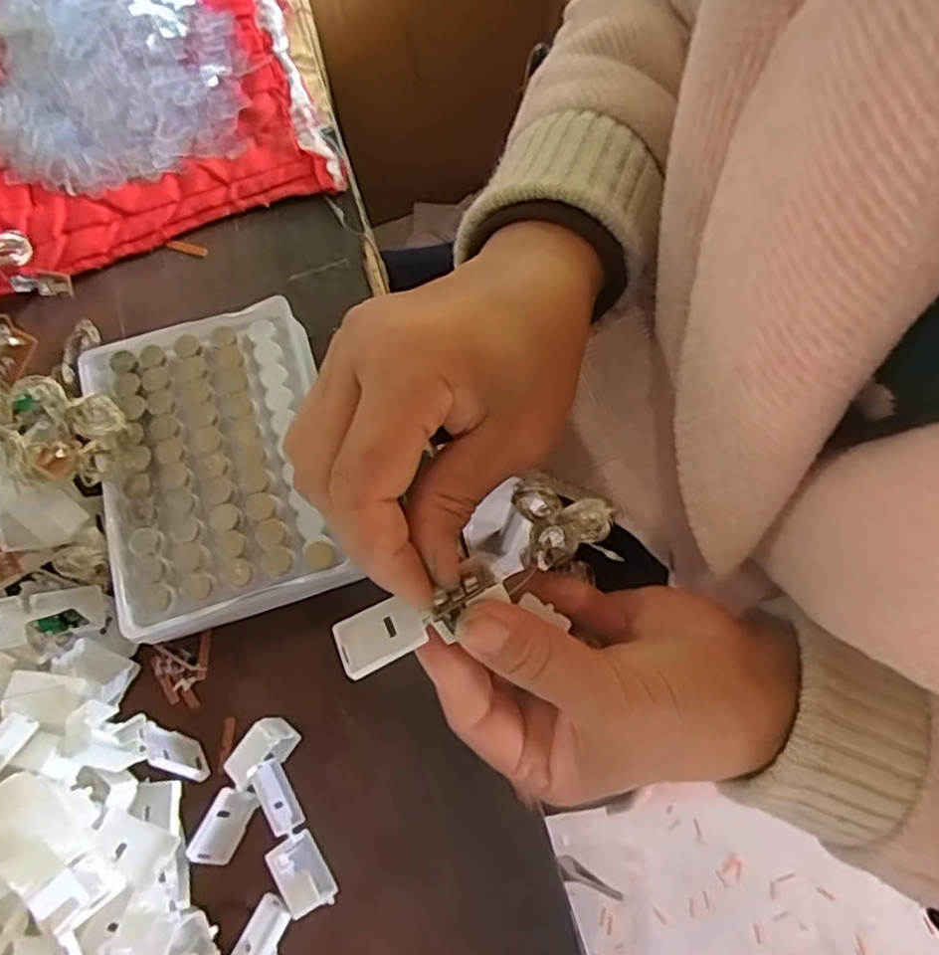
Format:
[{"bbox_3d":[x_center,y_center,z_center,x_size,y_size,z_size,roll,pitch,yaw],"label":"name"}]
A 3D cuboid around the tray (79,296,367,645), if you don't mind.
[{"bbox_3d":[-0.107,-0.003,0.309,0.093,0.033,0.130,-16,72,-5],"label":"tray"}]

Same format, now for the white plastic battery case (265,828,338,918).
[{"bbox_3d":[-0.063,0.148,0.267,0.015,0.016,0.027,-31,74,-10],"label":"white plastic battery case"}]

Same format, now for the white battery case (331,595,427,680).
[{"bbox_3d":[-0.028,0.050,0.226,0.027,0.006,0.020,-25,50,-8],"label":"white battery case"}]

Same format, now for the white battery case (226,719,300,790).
[{"bbox_3d":[-0.081,0.106,0.279,0.015,0.019,0.028,42,76,13],"label":"white battery case"}]

